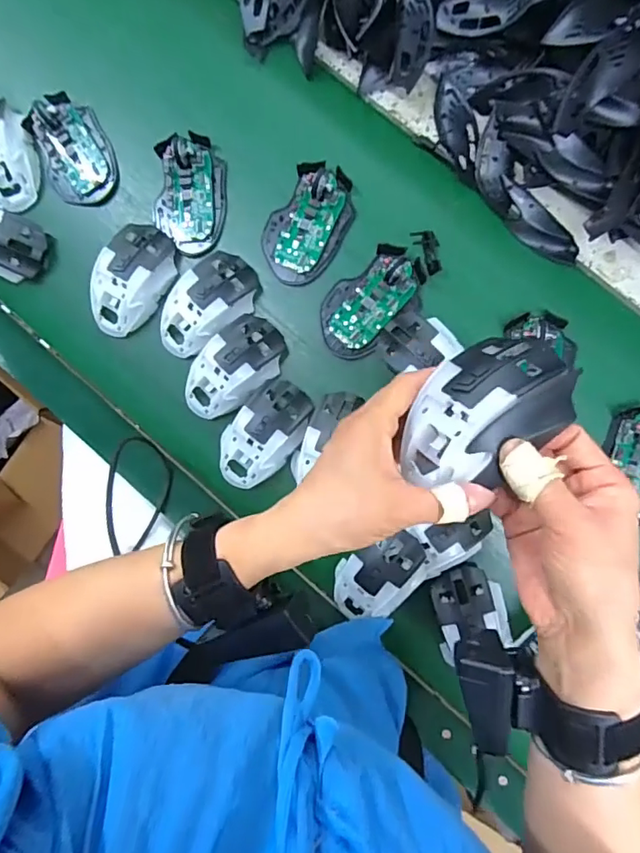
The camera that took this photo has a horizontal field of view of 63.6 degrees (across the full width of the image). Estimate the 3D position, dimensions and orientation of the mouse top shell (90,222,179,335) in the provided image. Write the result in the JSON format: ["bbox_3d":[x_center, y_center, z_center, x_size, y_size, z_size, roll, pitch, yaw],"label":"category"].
[{"bbox_3d":[-0.190,-0.147,0.522,0.064,0.034,0.114,26,89,5],"label":"mouse top shell"}]

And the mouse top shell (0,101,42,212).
[{"bbox_3d":[-0.331,-0.287,0.534,0.063,0.032,0.110,-14,86,3],"label":"mouse top shell"}]

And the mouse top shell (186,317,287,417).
[{"bbox_3d":[-0.087,-0.057,0.512,0.114,0.034,0.065,-43,85,1],"label":"mouse top shell"}]

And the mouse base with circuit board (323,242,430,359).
[{"bbox_3d":[0.045,-0.123,0.500,0.069,0.017,0.113,37,96,5],"label":"mouse base with circuit board"}]

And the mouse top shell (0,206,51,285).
[{"bbox_3d":[-0.342,-0.197,0.540,0.101,0.033,0.064,29,89,5],"label":"mouse top shell"}]

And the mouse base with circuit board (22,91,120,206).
[{"bbox_3d":[-0.257,-0.287,0.535,0.070,0.018,0.111,-22,86,2],"label":"mouse base with circuit board"}]

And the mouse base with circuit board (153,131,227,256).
[{"bbox_3d":[-0.133,-0.235,0.521,0.070,0.020,0.113,9,88,4],"label":"mouse base with circuit board"}]

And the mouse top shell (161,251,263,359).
[{"bbox_3d":[-0.117,-0.123,0.515,0.113,0.032,0.073,-45,85,1],"label":"mouse top shell"}]

